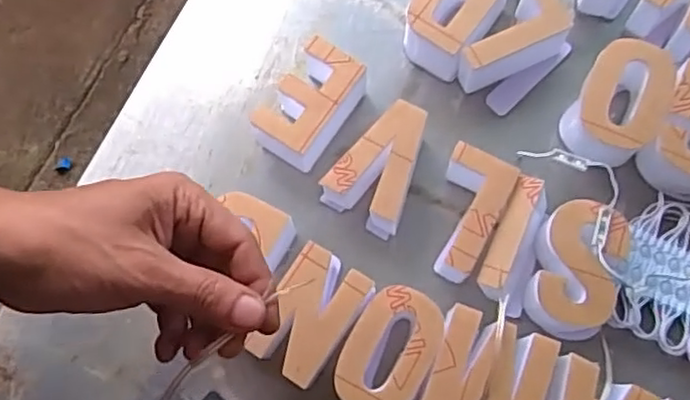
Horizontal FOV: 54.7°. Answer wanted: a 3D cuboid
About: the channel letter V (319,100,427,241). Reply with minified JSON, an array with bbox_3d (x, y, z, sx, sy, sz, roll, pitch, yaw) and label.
[{"bbox_3d":[0.028,-0.024,0.483,0.058,0.050,0.081,29,77,9],"label":"channel letter V"}]

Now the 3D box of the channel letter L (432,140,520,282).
[{"bbox_3d":[0.084,0.017,0.474,0.053,0.051,0.095,24,76,8],"label":"channel letter L"}]

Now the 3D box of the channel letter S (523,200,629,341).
[{"bbox_3d":[0.152,0.051,0.452,0.061,0.045,0.094,26,78,10],"label":"channel letter S"}]

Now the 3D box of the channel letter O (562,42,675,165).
[{"bbox_3d":[0.200,-0.071,0.489,0.057,0.044,0.080,28,76,9],"label":"channel letter O"}]

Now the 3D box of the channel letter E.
[{"bbox_3d":[-0.026,-0.072,0.497,0.049,0.049,0.081,35,77,10],"label":"channel letter E"}]

